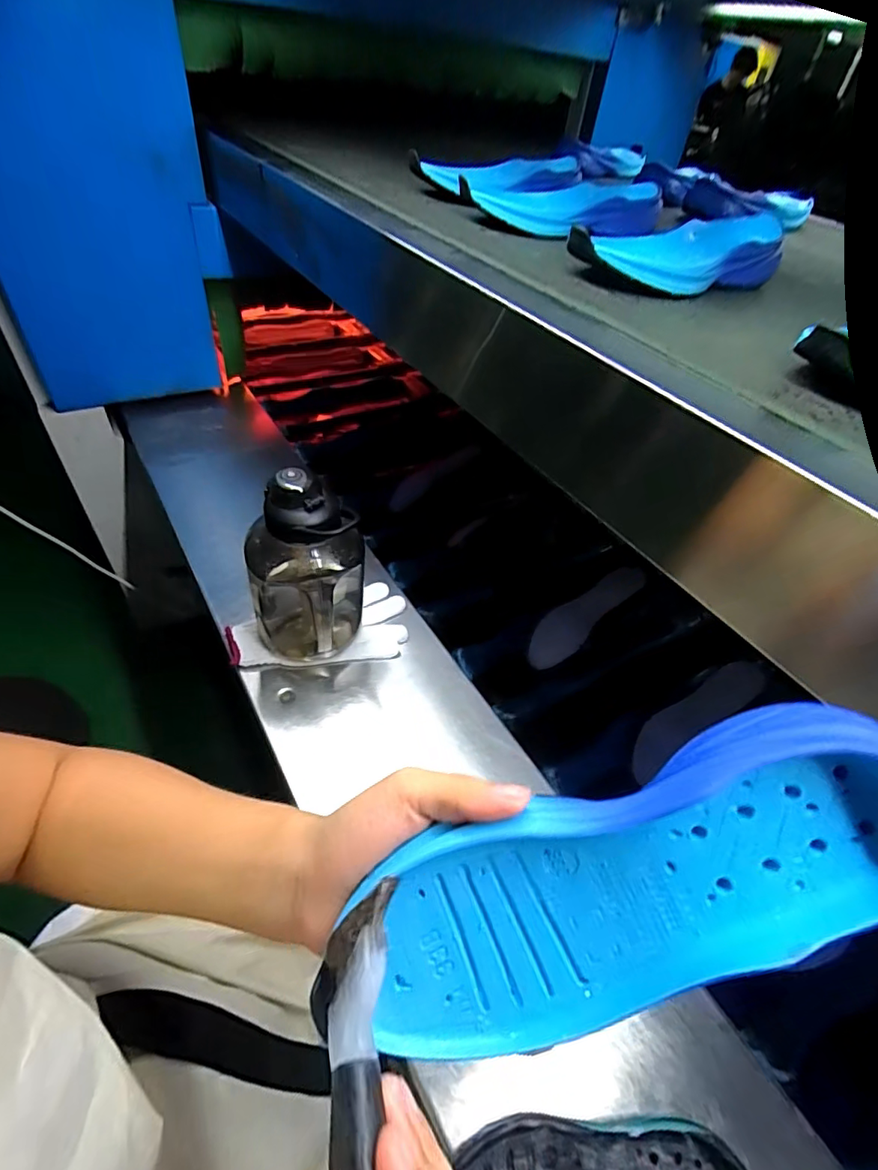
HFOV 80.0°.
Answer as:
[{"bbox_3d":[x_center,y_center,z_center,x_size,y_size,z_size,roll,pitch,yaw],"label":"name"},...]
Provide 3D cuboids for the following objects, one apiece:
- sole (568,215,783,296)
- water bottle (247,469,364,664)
[{"bbox_3d":[0.214,-0.296,0.465,0.214,0.036,0.086,-24,55,-24],"label":"sole"},{"bbox_3d":[-0.149,-0.007,0.582,0.116,0.231,0.096,-17,52,-19],"label":"water bottle"}]

